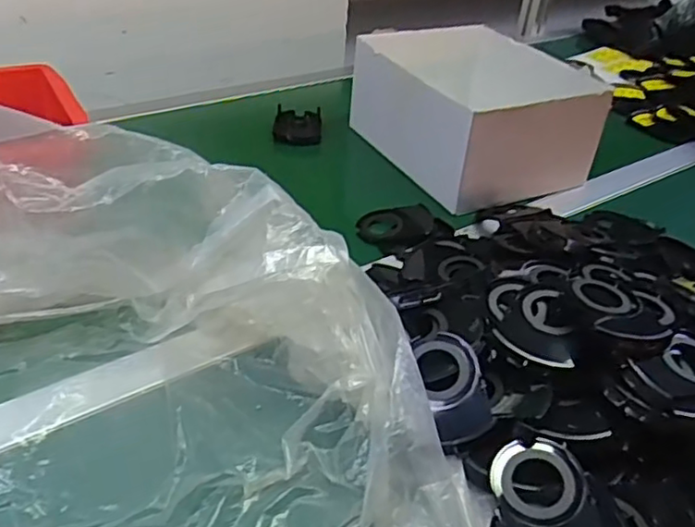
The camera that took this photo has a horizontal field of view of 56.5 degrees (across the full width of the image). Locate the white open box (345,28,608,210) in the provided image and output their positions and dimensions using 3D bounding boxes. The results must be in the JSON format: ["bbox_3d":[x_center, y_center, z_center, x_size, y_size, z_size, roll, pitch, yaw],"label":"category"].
[{"bbox_3d":[0.145,-0.182,0.770,0.191,0.116,0.255,-15,40,-27],"label":"white open box"}]

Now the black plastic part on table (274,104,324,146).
[{"bbox_3d":[-0.064,-0.177,0.836,0.061,0.050,0.009,4,-8,-6],"label":"black plastic part on table"}]

